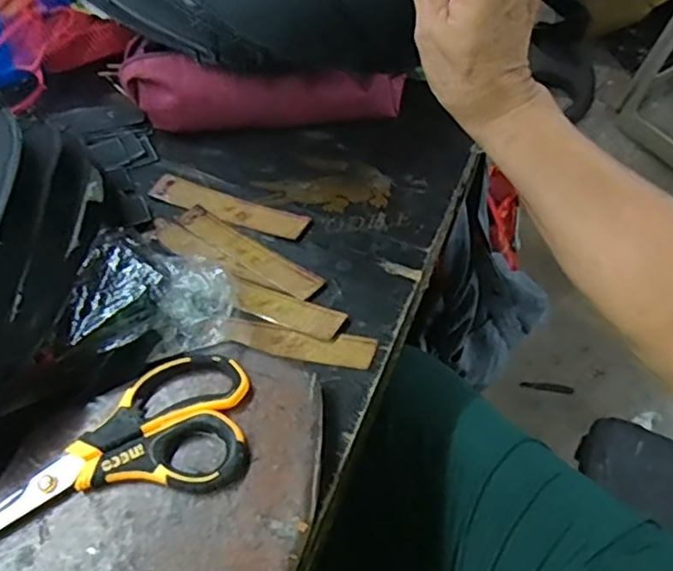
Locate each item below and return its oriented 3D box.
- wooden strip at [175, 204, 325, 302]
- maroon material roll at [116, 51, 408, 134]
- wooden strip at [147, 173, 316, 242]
[{"bbox_3d":[-0.065,-0.026,0.469,0.122,0.004,0.021,30,67,19],"label":"wooden strip"},{"bbox_3d":[-0.056,-0.156,0.516,0.222,0.058,0.041,-4,59,-2],"label":"maroon material roll"},{"bbox_3d":[-0.083,-0.061,0.492,0.123,0.006,0.026,18,61,10],"label":"wooden strip"}]

